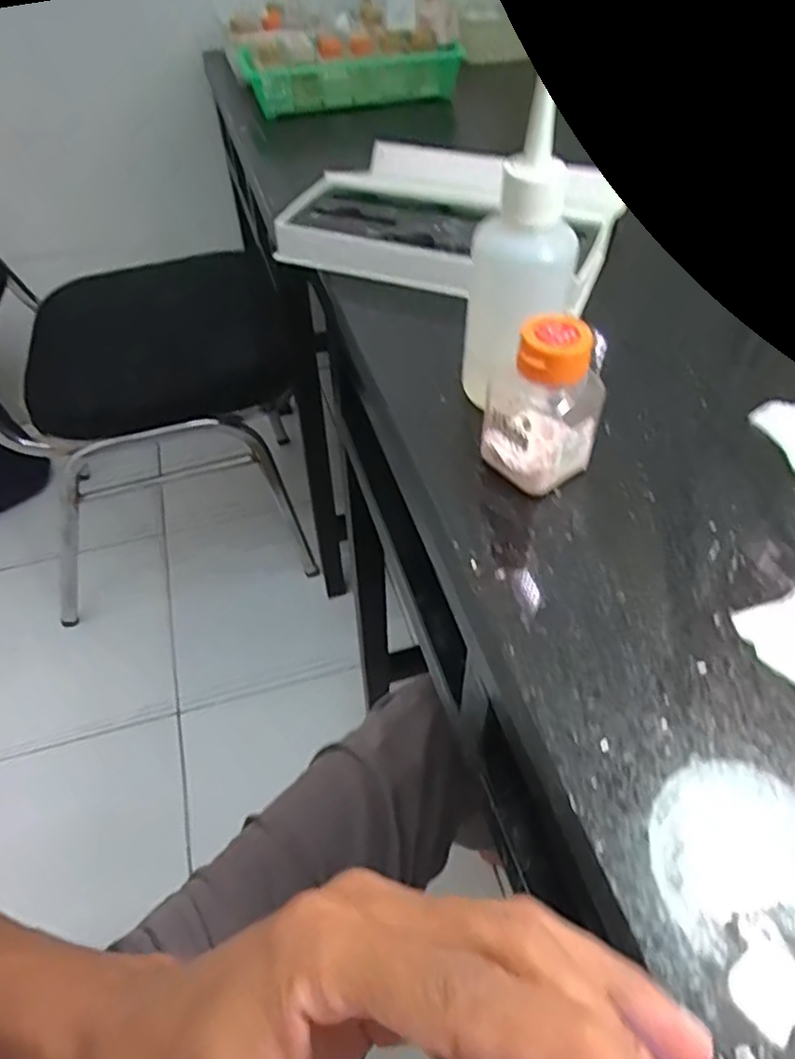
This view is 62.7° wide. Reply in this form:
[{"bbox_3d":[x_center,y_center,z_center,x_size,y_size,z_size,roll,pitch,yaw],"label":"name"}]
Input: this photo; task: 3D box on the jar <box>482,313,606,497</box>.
[{"bbox_3d":[0.065,-0.055,0.293,0.038,0.074,0.039,-30,55,-23],"label":"jar"}]

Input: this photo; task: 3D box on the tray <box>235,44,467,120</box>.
[{"bbox_3d":[-0.066,-0.646,0.926,0.278,0.057,0.127,-16,50,-12],"label":"tray"}]

